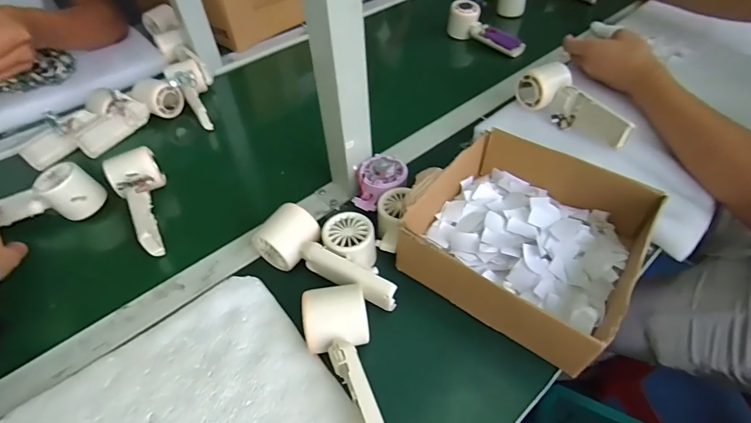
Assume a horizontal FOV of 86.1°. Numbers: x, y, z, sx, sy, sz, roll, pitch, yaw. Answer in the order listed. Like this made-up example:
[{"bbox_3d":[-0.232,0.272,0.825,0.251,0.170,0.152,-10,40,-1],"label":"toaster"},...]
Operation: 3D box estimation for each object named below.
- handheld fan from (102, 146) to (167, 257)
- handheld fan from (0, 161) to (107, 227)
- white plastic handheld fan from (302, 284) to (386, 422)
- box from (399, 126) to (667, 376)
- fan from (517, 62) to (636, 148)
[{"bbox_3d":[-0.291,-0.014,0.492,0.055,0.069,0.153,-19,62,-16],"label":"handheld fan"},{"bbox_3d":[-0.408,-0.021,0.507,0.116,0.054,0.052,-12,48,-1],"label":"handheld fan"},{"bbox_3d":[-0.025,0.138,0.334,0.055,0.047,0.154,-10,48,-7],"label":"white plastic handheld fan"},{"bbox_3d":[0.163,0.017,0.431,0.215,0.066,0.231,27,54,24],"label":"box"},{"bbox_3d":[0.273,-0.145,0.544,0.059,0.049,0.161,-32,54,-24],"label":"fan"}]

